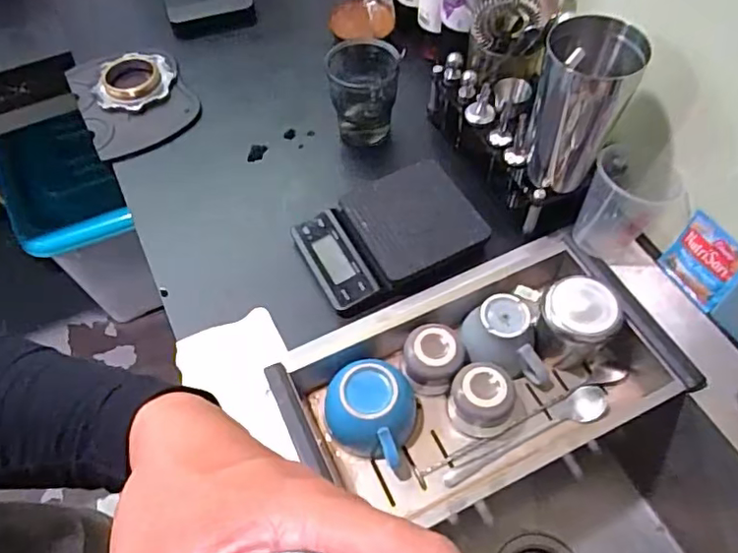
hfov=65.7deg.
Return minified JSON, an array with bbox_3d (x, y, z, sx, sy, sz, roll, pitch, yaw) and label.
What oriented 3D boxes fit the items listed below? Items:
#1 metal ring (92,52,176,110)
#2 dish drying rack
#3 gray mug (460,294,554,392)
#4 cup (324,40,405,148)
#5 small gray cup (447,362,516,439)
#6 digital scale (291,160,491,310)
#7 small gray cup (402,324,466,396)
[{"bbox_3d":[-0.334,-0.282,0.815,0.102,0.022,0.104,0,58,1],"label":"metal ring"},{"bbox_3d":[0.109,0.102,0.574,0.368,0.089,0.210,-22,60,-13],"label":"dish drying rack"},{"bbox_3d":[0.142,0.074,0.585,0.067,0.065,0.094,-27,62,-15],"label":"gray mug"},{"bbox_3d":[-0.006,-0.236,0.725,0.084,0.098,0.077,0,58,1],"label":"cup"},{"bbox_3d":[0.111,0.123,0.564,0.063,0.069,0.052,26,62,16],"label":"small gray cup"},{"bbox_3d":[0.022,-0.052,0.653,0.189,0.034,0.137,-25,61,-14],"label":"digital scale"},{"bbox_3d":[0.065,0.083,0.589,0.065,0.055,0.058,4,58,3],"label":"small gray cup"}]

